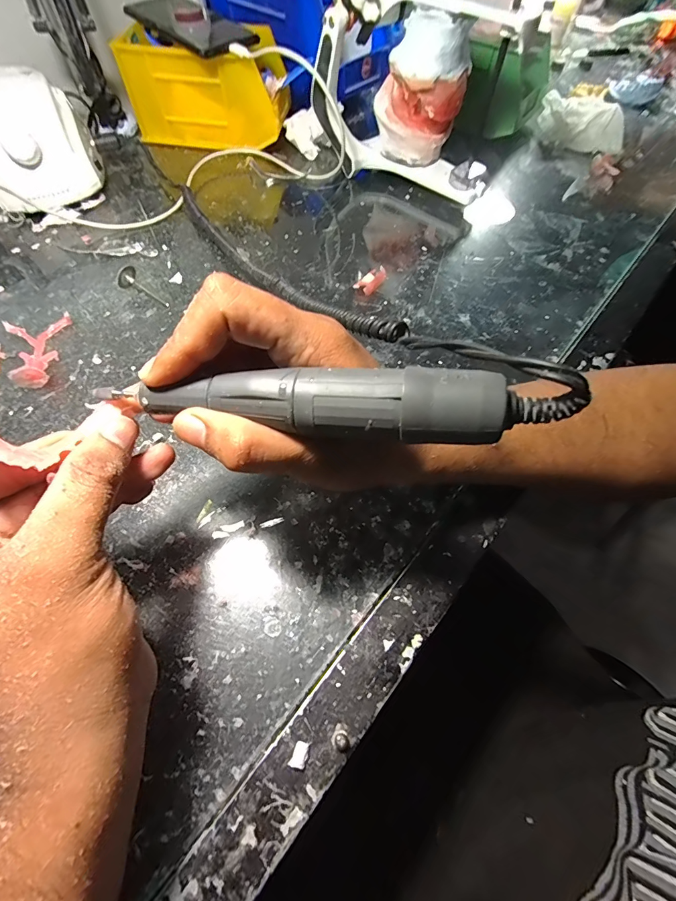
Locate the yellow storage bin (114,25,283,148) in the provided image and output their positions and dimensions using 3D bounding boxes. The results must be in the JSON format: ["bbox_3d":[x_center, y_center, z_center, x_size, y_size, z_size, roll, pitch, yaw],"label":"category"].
[{"bbox_3d":[-0.150,-0.418,0.451,0.169,0.088,0.087,6,60,0],"label":"yellow storage bin"}]

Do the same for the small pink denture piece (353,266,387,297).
[{"bbox_3d":[0.031,-0.154,0.355,0.015,0.012,0.039,35,65,16],"label":"small pink denture piece"}]

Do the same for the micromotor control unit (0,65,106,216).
[{"bbox_3d":[-0.303,-0.305,0.385,0.103,0.080,0.114,-24,64,-15],"label":"micromotor control unit"}]

